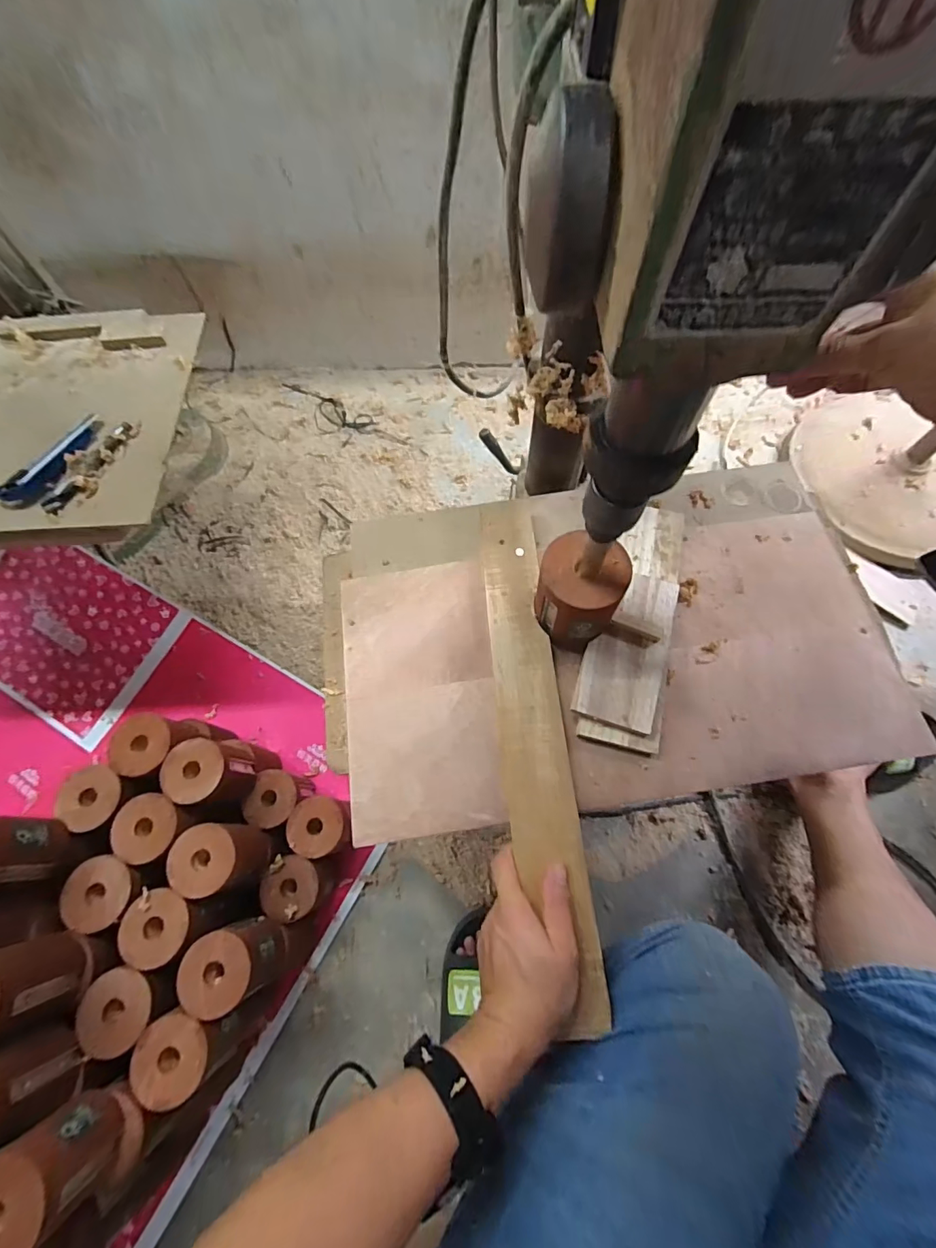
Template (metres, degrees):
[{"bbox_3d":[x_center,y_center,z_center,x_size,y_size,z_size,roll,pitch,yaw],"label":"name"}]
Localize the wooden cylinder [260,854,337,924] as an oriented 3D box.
[{"bbox_3d":[-0.237,0.373,0.675,0.073,0.105,0.077,-1,68,1],"label":"wooden cylinder"}]

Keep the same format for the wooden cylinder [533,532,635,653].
[{"bbox_3d":[0.104,-0.026,0.451,0.081,0.090,0.078,21,70,10],"label":"wooden cylinder"}]

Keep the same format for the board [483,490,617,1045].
[{"bbox_3d":[0.063,0.092,0.454,0.064,0.011,0.482,-6,69,-2],"label":"board"}]

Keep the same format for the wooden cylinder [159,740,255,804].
[{"bbox_3d":[-0.346,0.201,0.633,0.081,0.093,0.078,9,69,5],"label":"wooden cylinder"}]

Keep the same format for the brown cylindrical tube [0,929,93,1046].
[{"bbox_3d":[-0.460,0.368,0.474,0.077,0.127,0.080,-14,68,-4],"label":"brown cylindrical tube"}]

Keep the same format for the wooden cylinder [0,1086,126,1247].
[{"bbox_3d":[-0.374,0.488,0.413,0.079,0.103,0.076,-1,68,1],"label":"wooden cylinder"}]

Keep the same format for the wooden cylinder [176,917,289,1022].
[{"bbox_3d":[-0.273,0.399,0.558,0.084,0.099,0.077,-1,68,1],"label":"wooden cylinder"}]

